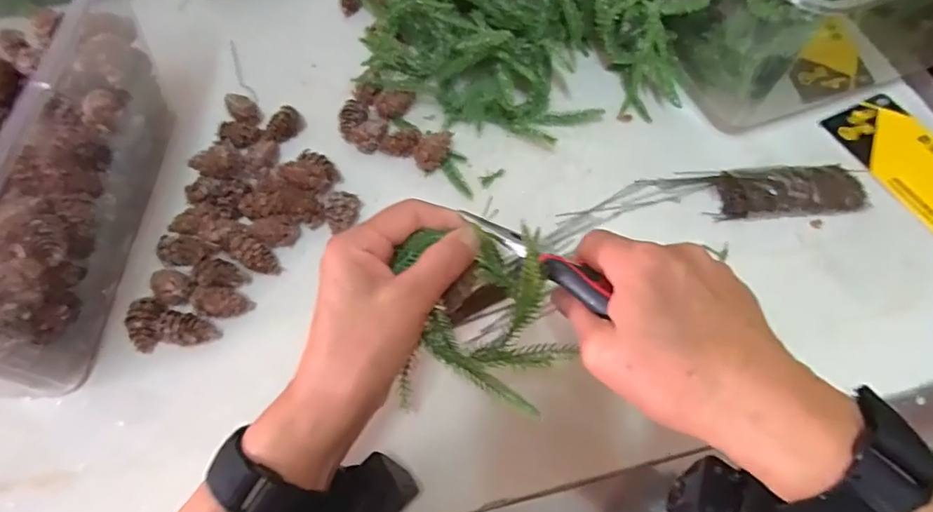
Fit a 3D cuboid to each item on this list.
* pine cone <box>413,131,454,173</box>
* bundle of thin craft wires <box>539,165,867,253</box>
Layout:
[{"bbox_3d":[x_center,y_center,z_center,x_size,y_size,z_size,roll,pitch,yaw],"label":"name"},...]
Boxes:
[{"bbox_3d":[-0.027,-0.085,0.429,0.023,0.026,0.036,15,62,7],"label":"pine cone"},{"bbox_3d":[0.184,-0.049,0.415,0.250,0.026,0.057,-7,61,-5],"label":"bundle of thin craft wires"}]

